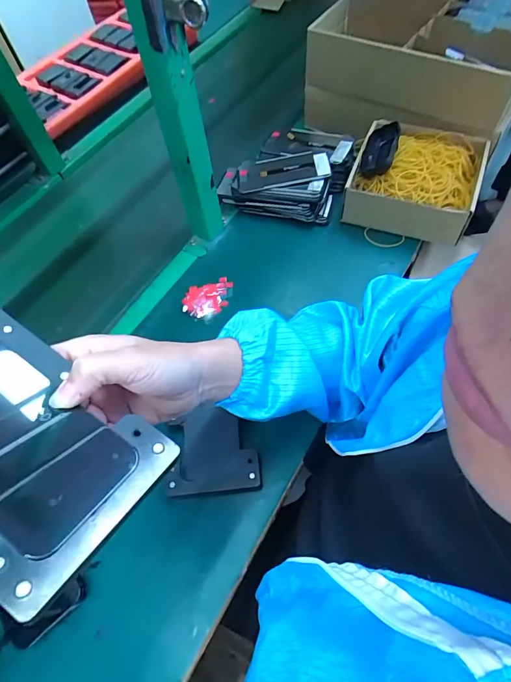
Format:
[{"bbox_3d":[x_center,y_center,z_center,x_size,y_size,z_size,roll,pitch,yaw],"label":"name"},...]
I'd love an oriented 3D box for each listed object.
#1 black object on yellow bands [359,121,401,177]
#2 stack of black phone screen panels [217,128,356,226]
[{"bbox_3d":[0.202,-0.310,0.643,0.050,0.039,0.113,14,62,12],"label":"black object on yellow bands"},{"bbox_3d":[0.057,-0.303,0.712,0.211,0.065,0.181,13,62,12],"label":"stack of black phone screen panels"}]

